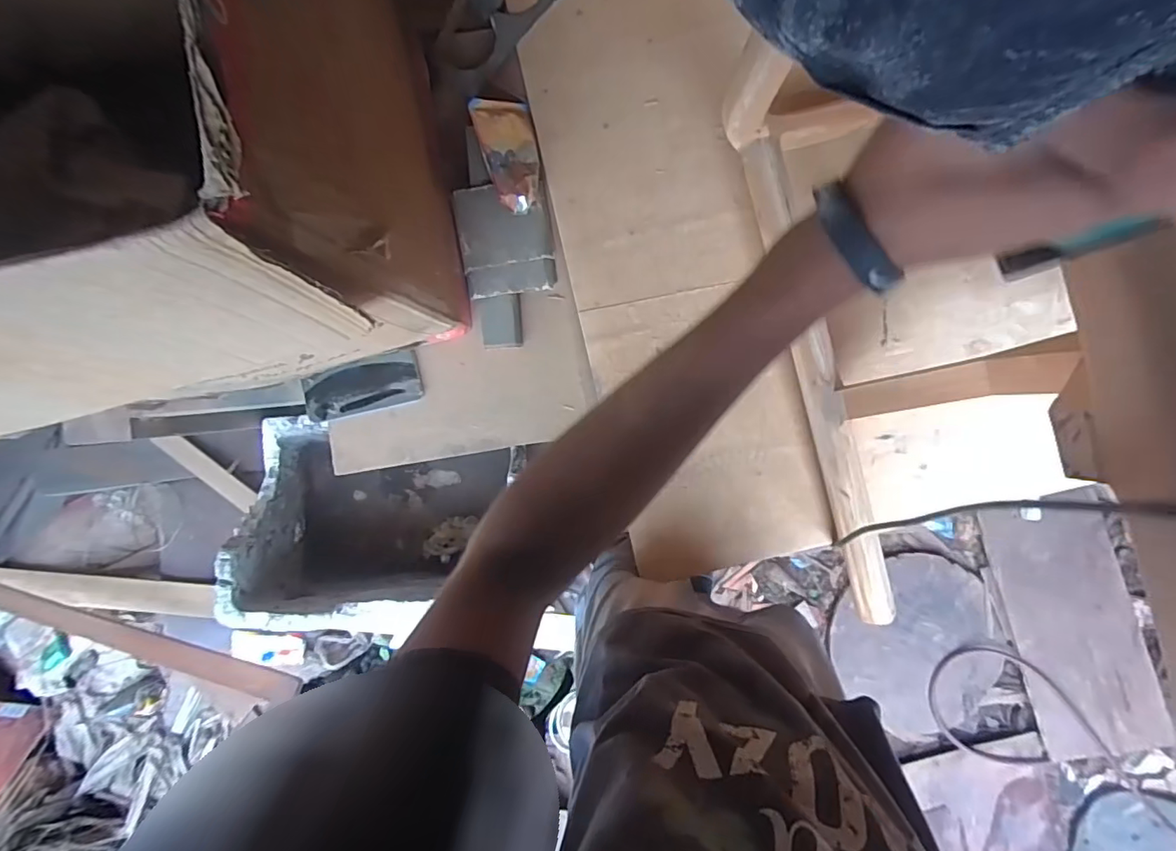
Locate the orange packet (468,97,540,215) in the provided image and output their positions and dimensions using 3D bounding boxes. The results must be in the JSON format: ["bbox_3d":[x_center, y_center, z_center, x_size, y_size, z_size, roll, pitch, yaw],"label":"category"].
[{"bbox_3d":[-0.107,-0.374,0.742,0.079,0.043,0.166,-12,84,1],"label":"orange packet"}]

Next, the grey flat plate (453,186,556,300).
[{"bbox_3d":[-0.118,-0.264,0.768,0.127,0.020,0.150,-10,97,0],"label":"grey flat plate"}]

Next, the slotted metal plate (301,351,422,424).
[{"bbox_3d":[-0.326,-0.055,0.775,0.168,0.017,0.073,-14,97,1],"label":"slotted metal plate"}]

